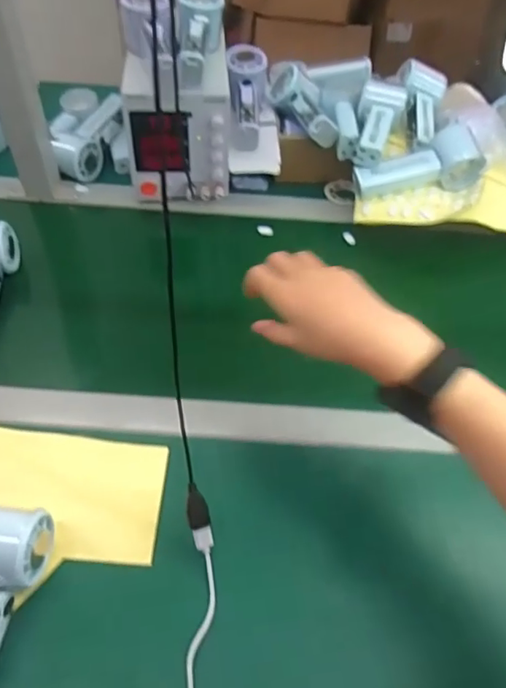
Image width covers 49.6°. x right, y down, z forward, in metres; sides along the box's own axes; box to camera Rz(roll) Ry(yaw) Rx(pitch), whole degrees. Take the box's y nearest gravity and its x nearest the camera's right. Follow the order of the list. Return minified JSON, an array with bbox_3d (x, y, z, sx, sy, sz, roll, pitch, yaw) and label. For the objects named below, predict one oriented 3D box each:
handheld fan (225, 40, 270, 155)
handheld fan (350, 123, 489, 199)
[{"bbox_3d":[-0.009,-0.332,0.749,0.055,0.064,0.157,2,70,-2],"label":"handheld fan"},{"bbox_3d":[0.202,-0.222,0.691,0.155,0.047,0.072,-15,50,3],"label":"handheld fan"}]

